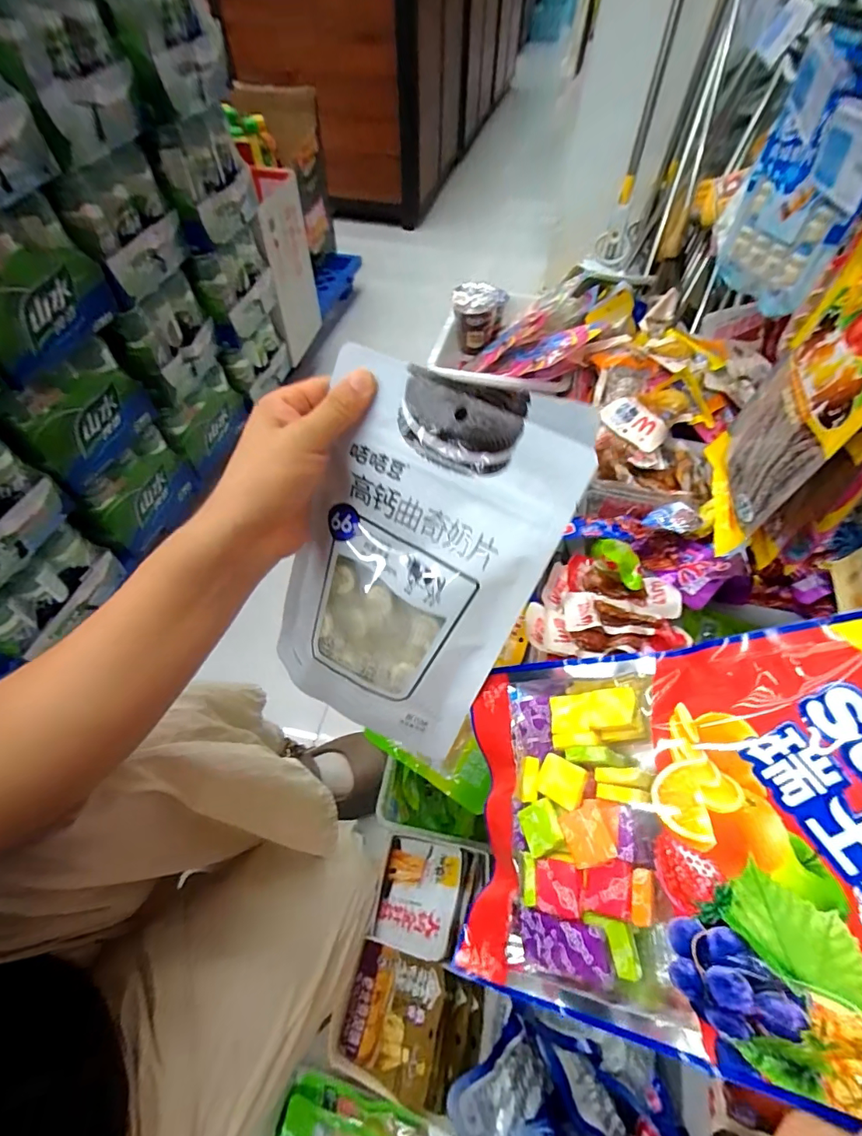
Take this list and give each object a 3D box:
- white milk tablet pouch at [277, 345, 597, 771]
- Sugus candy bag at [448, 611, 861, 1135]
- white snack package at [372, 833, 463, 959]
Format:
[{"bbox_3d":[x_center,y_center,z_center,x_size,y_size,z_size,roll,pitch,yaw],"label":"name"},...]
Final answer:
[{"bbox_3d":[-0.017,0.002,0.306,0.153,0.246,0.016,26,21,15],"label":"white milk tablet pouch"},{"bbox_3d":[0.111,0.110,0.209,0.238,0.022,0.160,-20,53,40],"label":"Sugus candy bag"},{"bbox_3d":[-0.014,0.356,0.524,0.107,0.018,0.098,-18,43,40],"label":"white snack package"}]

